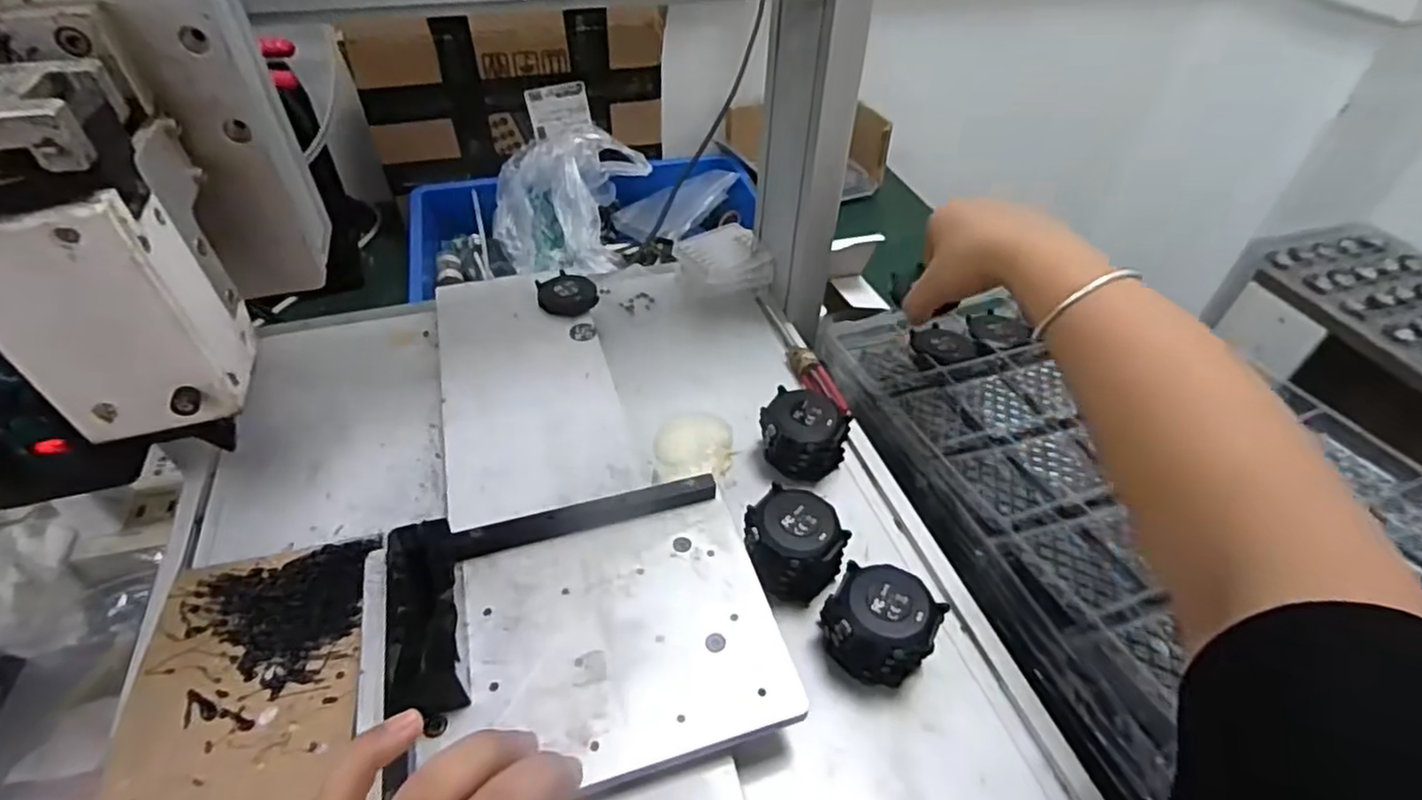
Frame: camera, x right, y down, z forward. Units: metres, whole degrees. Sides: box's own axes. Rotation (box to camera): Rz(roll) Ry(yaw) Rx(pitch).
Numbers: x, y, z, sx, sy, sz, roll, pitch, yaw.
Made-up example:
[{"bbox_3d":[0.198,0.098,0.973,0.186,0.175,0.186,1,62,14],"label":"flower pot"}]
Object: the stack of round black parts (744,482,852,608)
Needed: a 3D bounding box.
[{"bbox_3d":[0.047,0.085,0.393,0.048,0.045,0.052,-24,51,-25],"label":"stack of round black parts"}]

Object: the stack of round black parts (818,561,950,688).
[{"bbox_3d":[0.090,0.121,0.360,0.056,0.043,0.046,19,47,15],"label":"stack of round black parts"}]

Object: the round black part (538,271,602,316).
[{"bbox_3d":[-0.122,-0.092,0.565,0.047,0.009,0.057,-11,46,-13],"label":"round black part"}]

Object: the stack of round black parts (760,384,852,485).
[{"bbox_3d":[0.062,0.025,0.454,0.058,0.044,0.049,18,47,15],"label":"stack of round black parts"}]

